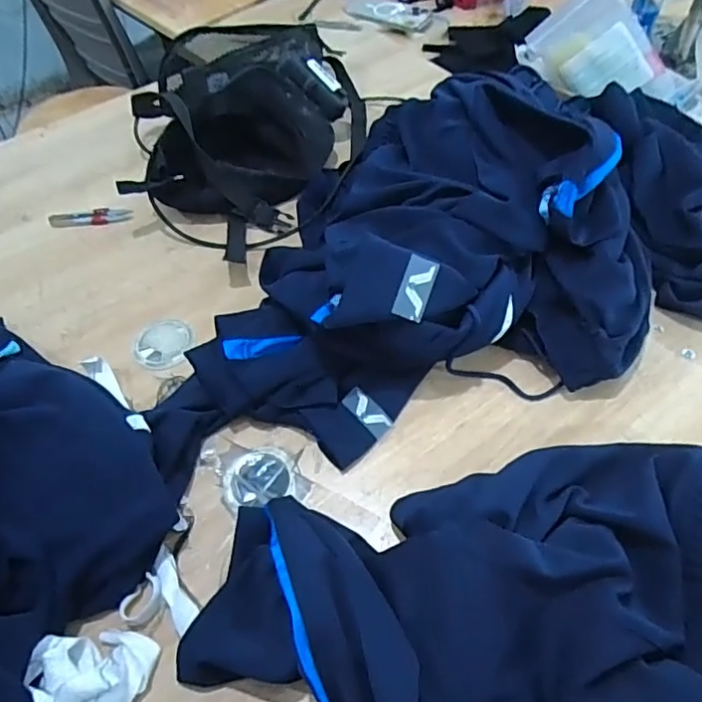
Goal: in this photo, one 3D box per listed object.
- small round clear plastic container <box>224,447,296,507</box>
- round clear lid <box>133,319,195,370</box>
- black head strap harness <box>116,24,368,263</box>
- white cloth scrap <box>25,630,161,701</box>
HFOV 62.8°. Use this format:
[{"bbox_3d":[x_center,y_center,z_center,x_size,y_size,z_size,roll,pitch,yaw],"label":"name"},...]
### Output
[{"bbox_3d":[-0.082,0.113,0.518,0.064,0.008,0.059,-1,54,2],"label":"small round clear plastic container"},{"bbox_3d":[-0.200,-0.008,0.610,0.058,0.011,0.059,-1,54,2],"label":"round clear lid"},{"bbox_3d":[-0.145,-0.320,0.780,0.291,0.107,0.402,23,59,18],"label":"black head strap harness"},{"bbox_3d":[-0.186,0.245,0.402,0.072,0.046,0.093,2,55,4],"label":"white cloth scrap"}]

